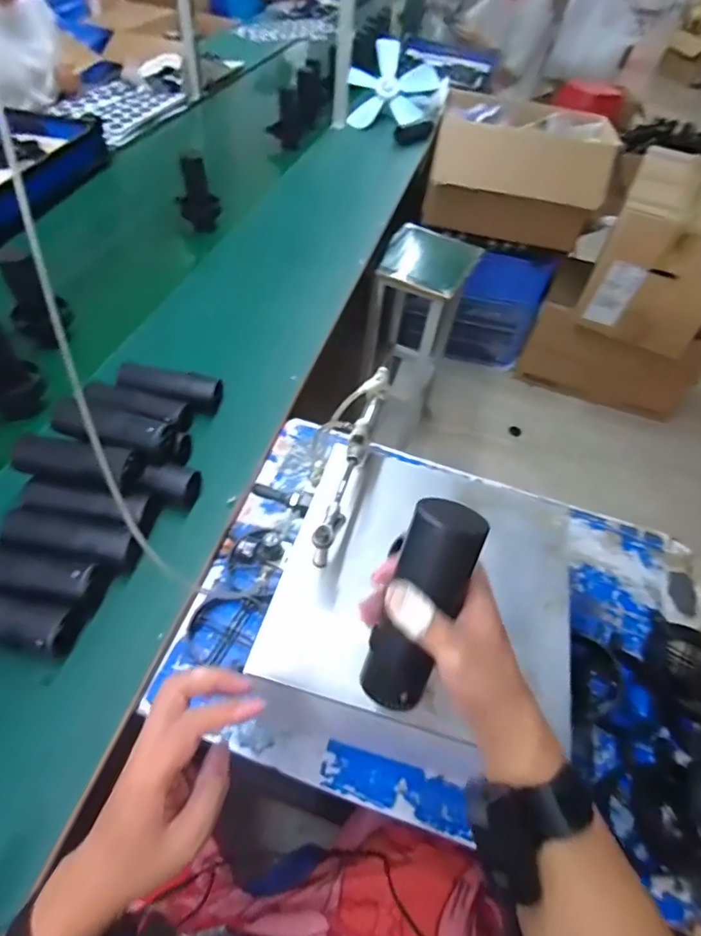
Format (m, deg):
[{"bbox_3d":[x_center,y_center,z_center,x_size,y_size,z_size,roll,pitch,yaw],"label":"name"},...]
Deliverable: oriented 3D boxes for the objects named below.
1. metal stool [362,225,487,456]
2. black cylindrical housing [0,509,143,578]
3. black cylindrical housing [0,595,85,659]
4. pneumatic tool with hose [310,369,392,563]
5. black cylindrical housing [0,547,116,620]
[{"bbox_3d":[0.201,-0.399,1.682,0.252,0.627,0.316,18,52,7],"label":"metal stool"},{"bbox_3d":[-0.360,0.099,0.649,0.167,0.046,0.057,13,52,4],"label":"black cylindrical housing"},{"bbox_3d":[-0.405,0.176,0.584,0.173,0.047,0.052,11,52,2],"label":"black cylindrical housing"},{"bbox_3d":[0.003,-0.012,0.554,0.023,0.043,0.250,16,52,6],"label":"pneumatic tool with hose"},{"bbox_3d":[-0.390,0.135,0.617,0.166,0.053,0.063,12,52,3],"label":"black cylindrical housing"}]

